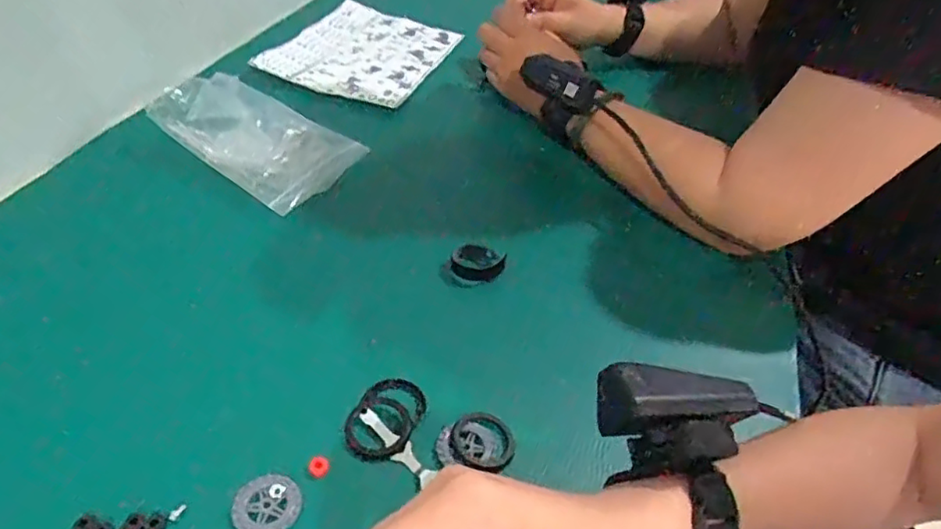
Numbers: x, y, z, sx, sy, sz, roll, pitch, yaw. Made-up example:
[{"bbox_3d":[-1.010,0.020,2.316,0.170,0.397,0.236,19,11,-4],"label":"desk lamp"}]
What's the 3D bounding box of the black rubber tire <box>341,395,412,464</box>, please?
[{"bbox_3d":[-0.054,0.095,0.356,0.038,0.007,0.039,4,42,-4],"label":"black rubber tire"}]

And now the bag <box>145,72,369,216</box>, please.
[{"bbox_3d":[-0.180,-0.114,0.525,0.157,0.020,0.099,37,63,8],"label":"bag"}]

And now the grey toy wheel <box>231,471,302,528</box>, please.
[{"bbox_3d":[-0.106,0.125,0.316,0.032,0.006,0.033,4,42,-4],"label":"grey toy wheel"}]

